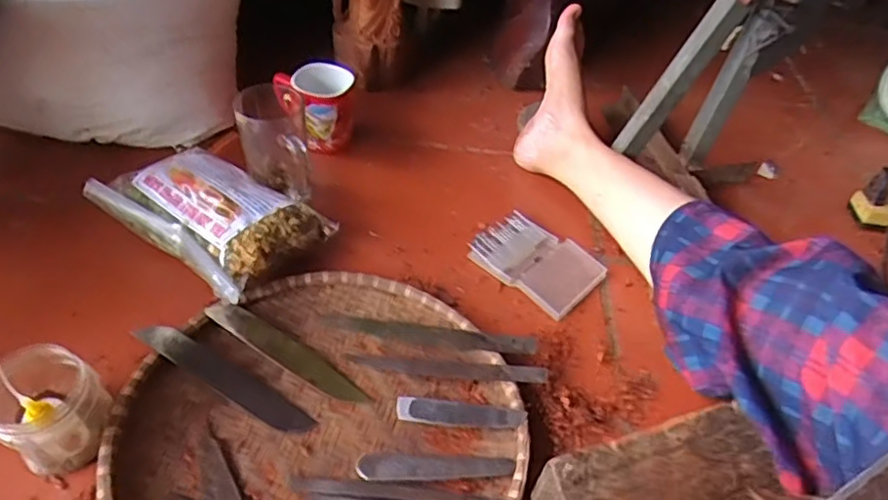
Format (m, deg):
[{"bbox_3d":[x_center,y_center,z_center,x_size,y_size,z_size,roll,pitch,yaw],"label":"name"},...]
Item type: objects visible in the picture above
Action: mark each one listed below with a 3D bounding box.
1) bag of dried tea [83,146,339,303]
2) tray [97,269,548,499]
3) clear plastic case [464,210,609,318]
[{"bbox_3d":[-0.258,-0.038,0.678,0.240,0.069,0.148,28,48,19],"label":"bag of dried tea"},{"bbox_3d":[-0.098,0.144,0.543,0.336,0.031,0.313,3,45,-3],"label":"tray"},{"bbox_3d":[0.105,0.011,0.711,0.133,0.018,0.095,34,51,25],"label":"clear plastic case"}]

